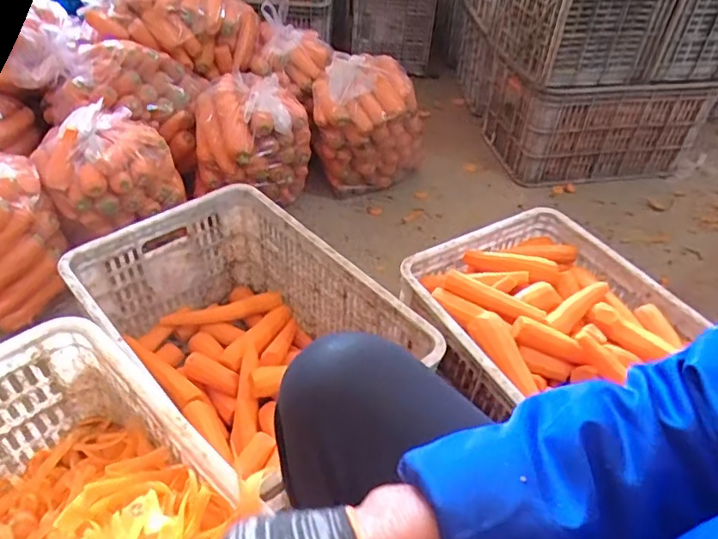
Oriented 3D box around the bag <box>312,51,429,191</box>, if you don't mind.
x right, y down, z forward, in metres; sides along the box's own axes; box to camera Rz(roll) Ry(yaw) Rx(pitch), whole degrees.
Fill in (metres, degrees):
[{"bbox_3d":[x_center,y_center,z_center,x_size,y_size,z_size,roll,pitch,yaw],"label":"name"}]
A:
[{"bbox_3d":[0.022,-0.363,1.463,0.280,0.302,0.231,8,43,3],"label":"bag"}]

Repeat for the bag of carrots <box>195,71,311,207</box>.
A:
[{"bbox_3d":[-0.252,-0.303,1.347,0.267,0.240,0.214,-3,43,-8],"label":"bag of carrots"}]

